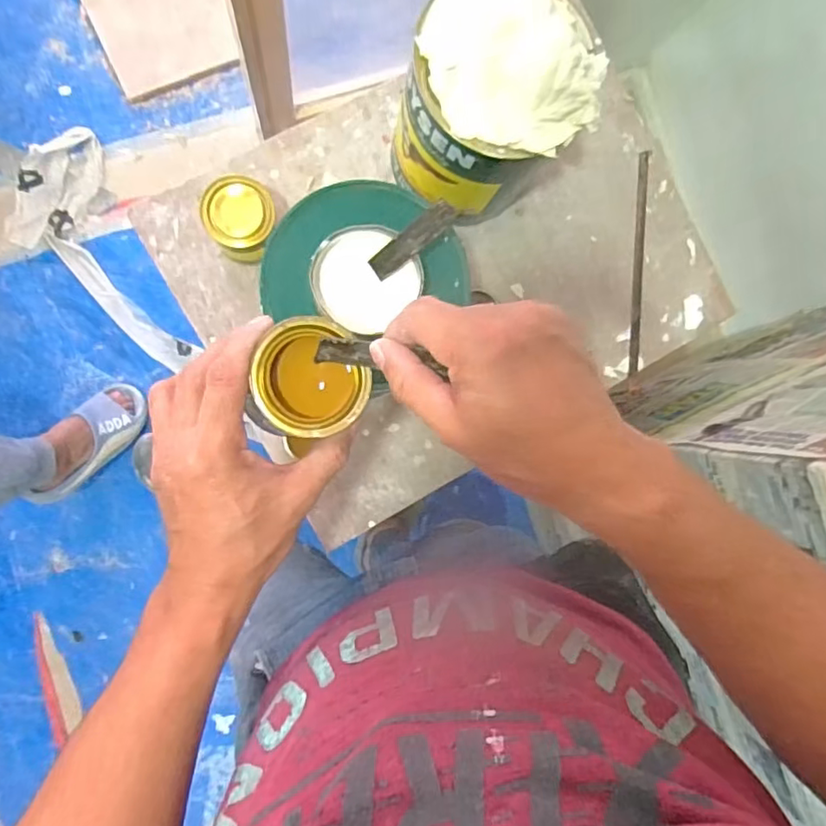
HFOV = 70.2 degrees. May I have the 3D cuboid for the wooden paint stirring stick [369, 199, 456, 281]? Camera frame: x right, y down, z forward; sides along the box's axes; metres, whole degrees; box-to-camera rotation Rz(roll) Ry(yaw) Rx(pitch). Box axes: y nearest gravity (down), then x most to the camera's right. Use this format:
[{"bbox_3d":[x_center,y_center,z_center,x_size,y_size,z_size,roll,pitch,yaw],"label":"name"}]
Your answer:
[{"bbox_3d":[-0.001,-0.133,0.452,0.081,0.005,0.019,-34,97,31],"label":"wooden paint stirring stick"}]

